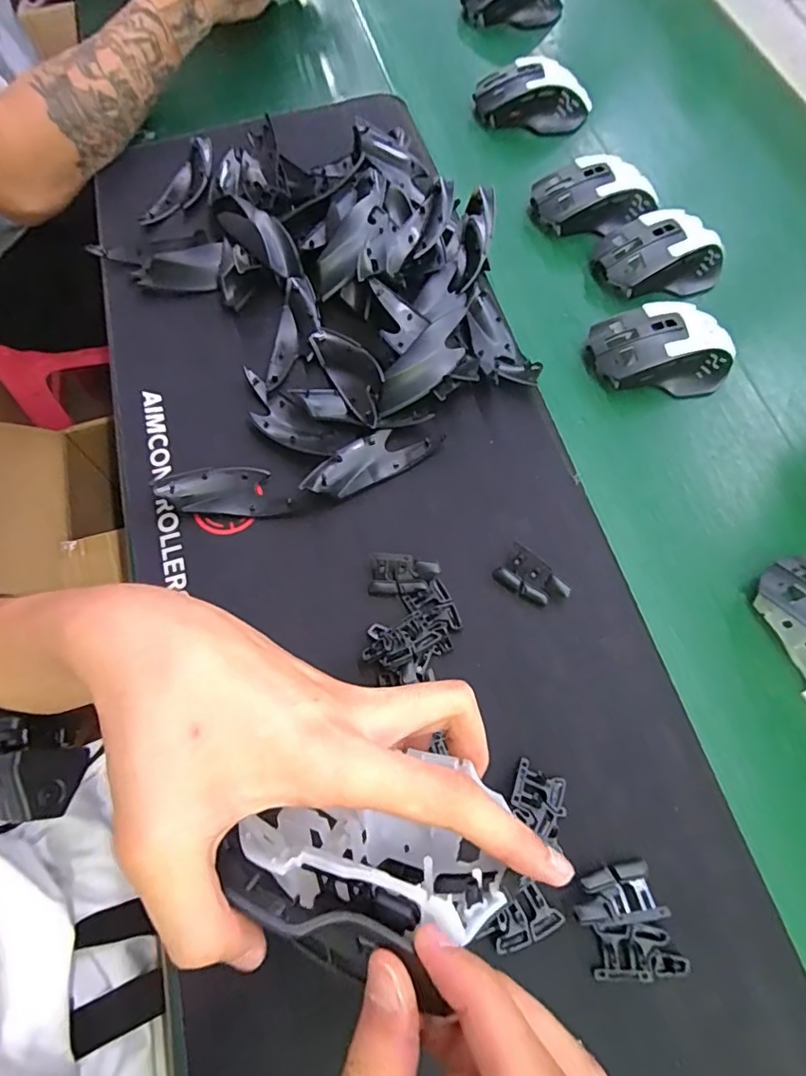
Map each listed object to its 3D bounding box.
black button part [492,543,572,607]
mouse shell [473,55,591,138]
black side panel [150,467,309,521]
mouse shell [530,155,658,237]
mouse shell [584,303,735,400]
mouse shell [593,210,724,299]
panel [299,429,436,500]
[{"bbox_3d":[0.081,0.026,0.332,0.043,0.016,0.023,37,72,13],"label":"black button part"},{"bbox_3d":[0.131,-0.434,0.525,0.115,0.040,0.054,-8,67,-5],"label":"mouse shell"},{"bbox_3d":[-0.114,-0.032,0.360,0.096,0.014,0.035,7,68,1],"label":"black side panel"},{"bbox_3d":[0.170,-0.296,0.469,0.100,0.046,0.071,-18,70,-9],"label":"mouse shell"},{"bbox_3d":[0.199,-0.146,0.403,0.109,0.035,0.071,-5,68,-4],"label":"mouse shell"},{"bbox_3d":[0.214,-0.234,0.445,0.104,0.045,0.066,-8,68,-5],"label":"mouse shell"},{"bbox_3d":[-0.025,-0.052,0.366,0.090,0.013,0.034,-28,71,-12],"label":"panel"}]

